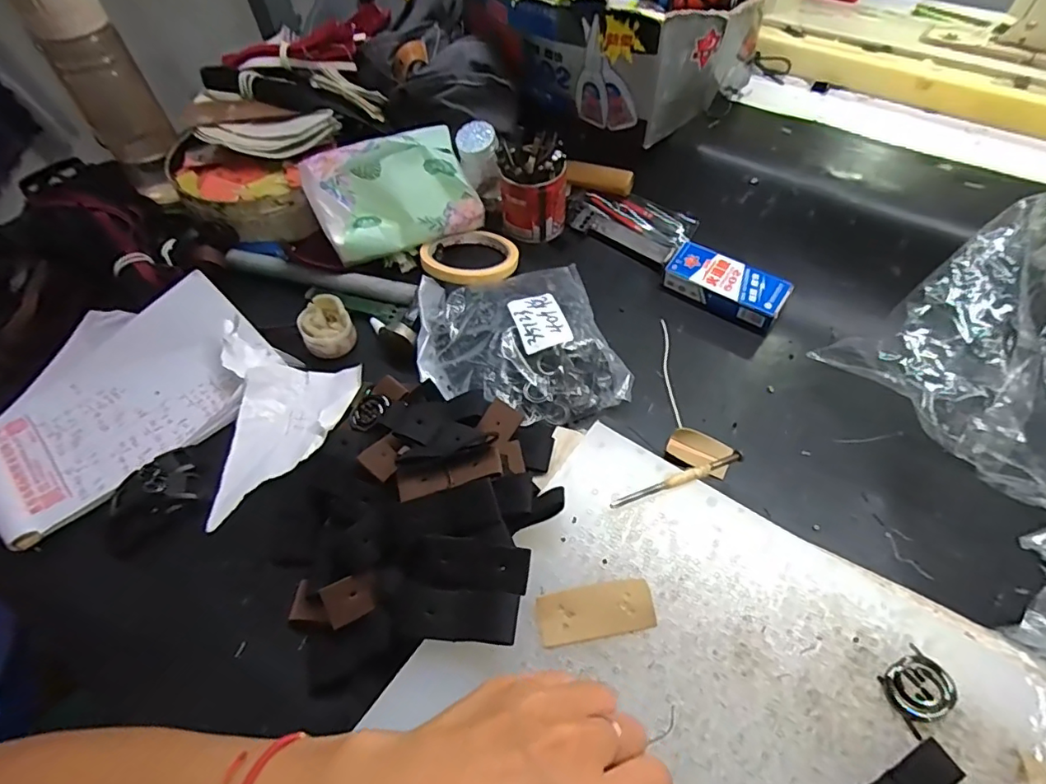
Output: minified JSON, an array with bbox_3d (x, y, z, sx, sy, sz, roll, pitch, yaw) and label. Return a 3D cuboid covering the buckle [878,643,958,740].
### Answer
[{"bbox_3d":[0.198,0.148,0.265,0.034,0.009,0.027,-29,58,-17],"label":"buckle"}]

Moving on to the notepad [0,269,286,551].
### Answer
[{"bbox_3d":[-0.325,-0.002,0.422,0.149,0.042,0.221,38,64,26],"label":"notepad"}]

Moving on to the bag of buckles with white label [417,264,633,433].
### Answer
[{"bbox_3d":[-0.008,-0.046,0.447,0.157,0.045,0.168,-13,55,-7],"label":"bag of buckles with white label"}]

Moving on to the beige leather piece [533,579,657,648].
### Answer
[{"bbox_3d":[0.040,0.121,0.293,0.063,0.005,0.027,-10,55,-4],"label":"beige leather piece"}]

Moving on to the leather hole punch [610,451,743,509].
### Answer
[{"bbox_3d":[0.099,0.055,0.335,0.093,0.008,0.007,-20,56,-11],"label":"leather hole punch"}]

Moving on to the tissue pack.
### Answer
[{"bbox_3d":[-0.122,-0.189,0.505,0.155,0.080,0.087,-14,55,-7],"label":"tissue pack"}]

